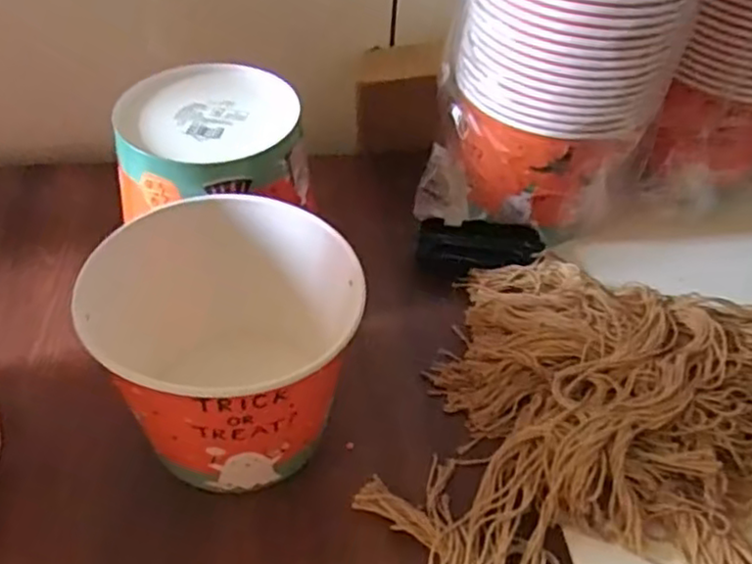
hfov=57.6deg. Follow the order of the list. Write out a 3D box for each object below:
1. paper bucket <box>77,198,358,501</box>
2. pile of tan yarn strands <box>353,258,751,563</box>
[{"bbox_3d":[-0.092,0.047,0.448,0.151,0.130,0.143,3,47,-3],"label":"paper bucket"},{"bbox_3d":[0.196,0.095,0.474,0.402,0.048,0.301,-1,47,-6],"label":"pile of tan yarn strands"}]

